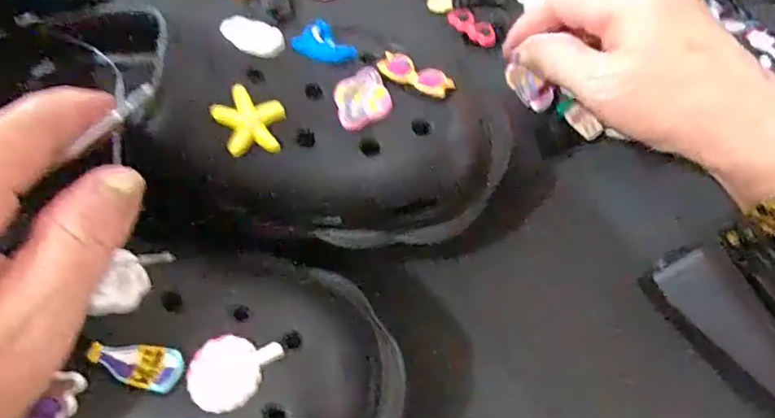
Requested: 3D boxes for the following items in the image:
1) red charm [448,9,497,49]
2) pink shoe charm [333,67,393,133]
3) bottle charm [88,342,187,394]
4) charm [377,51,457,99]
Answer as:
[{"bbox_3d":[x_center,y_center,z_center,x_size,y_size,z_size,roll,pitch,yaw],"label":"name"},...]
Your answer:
[{"bbox_3d":[0.054,-0.112,0.350,0.016,0.006,0.038,-34,65,-17],"label":"red charm"},{"bbox_3d":[-0.010,-0.045,0.223,0.022,0.004,0.027,-17,61,-8],"label":"pink shoe charm"},{"bbox_3d":[-0.077,0.048,0.173,0.027,0.004,0.013,19,60,-16],"label":"bottle charm"},{"bbox_3d":[0.011,-0.055,0.228,0.032,0.004,0.014,28,65,16],"label":"charm"}]

